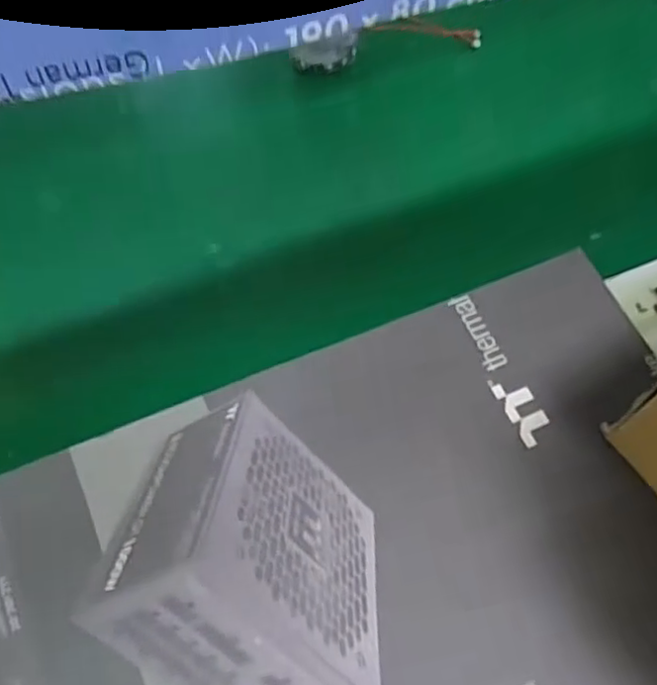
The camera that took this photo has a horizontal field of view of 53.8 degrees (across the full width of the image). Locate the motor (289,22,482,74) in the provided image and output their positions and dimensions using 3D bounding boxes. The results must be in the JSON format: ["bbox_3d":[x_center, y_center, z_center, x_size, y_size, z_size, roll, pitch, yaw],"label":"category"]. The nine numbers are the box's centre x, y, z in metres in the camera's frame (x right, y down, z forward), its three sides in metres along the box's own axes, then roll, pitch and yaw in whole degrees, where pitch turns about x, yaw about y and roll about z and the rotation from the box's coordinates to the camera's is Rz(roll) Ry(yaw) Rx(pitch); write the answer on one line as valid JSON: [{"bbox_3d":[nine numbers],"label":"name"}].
[{"bbox_3d":[0.041,-0.220,0.464,0.139,0.025,0.026,-11,63,-10],"label":"motor"}]

